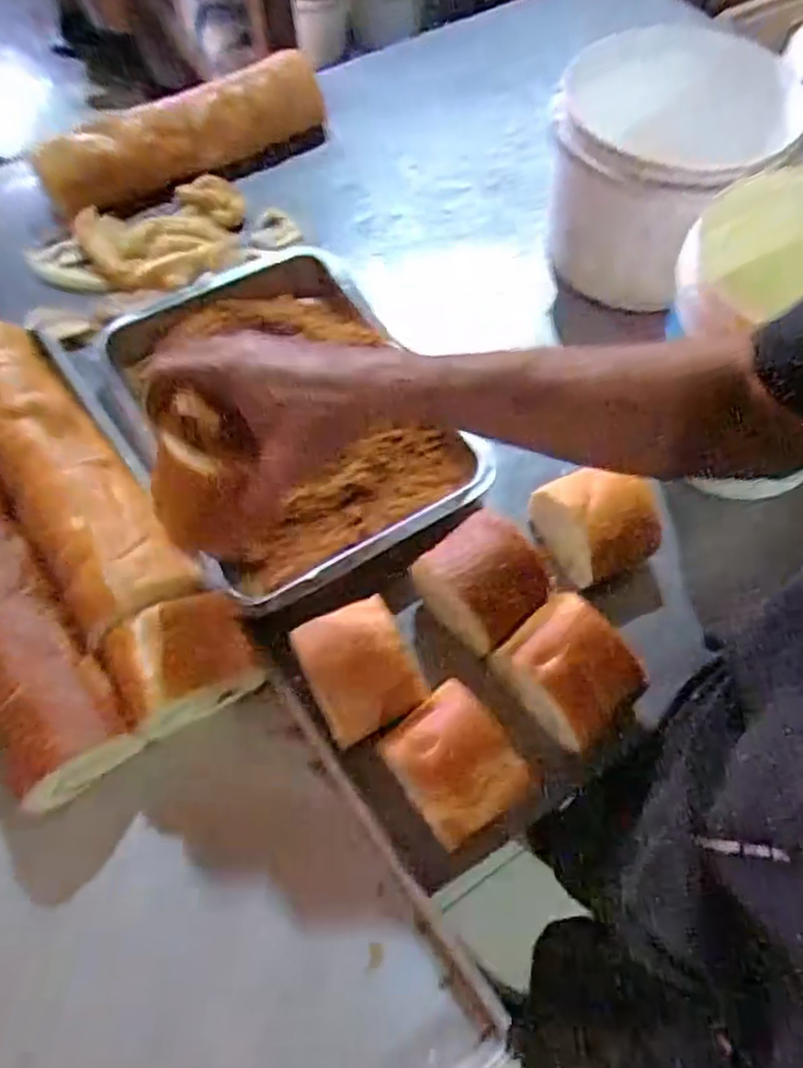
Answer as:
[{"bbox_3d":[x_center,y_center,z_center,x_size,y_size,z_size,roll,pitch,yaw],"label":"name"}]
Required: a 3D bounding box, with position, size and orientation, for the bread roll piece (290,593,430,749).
[{"bbox_3d":[-0.032,0.093,0.508,0.072,0.050,0.088,-25,65,-12],"label":"bread roll piece"}]

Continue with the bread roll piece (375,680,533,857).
[{"bbox_3d":[0.035,0.155,0.481,0.074,0.049,0.087,-33,67,-15],"label":"bread roll piece"}]

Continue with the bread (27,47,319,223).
[{"bbox_3d":[-0.252,-0.457,0.815,0.321,0.088,0.089,-29,66,-13],"label":"bread"}]

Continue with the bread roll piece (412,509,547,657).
[{"bbox_3d":[0.061,0.034,0.537,0.079,0.050,0.088,-36,68,-16],"label":"bread roll piece"}]

